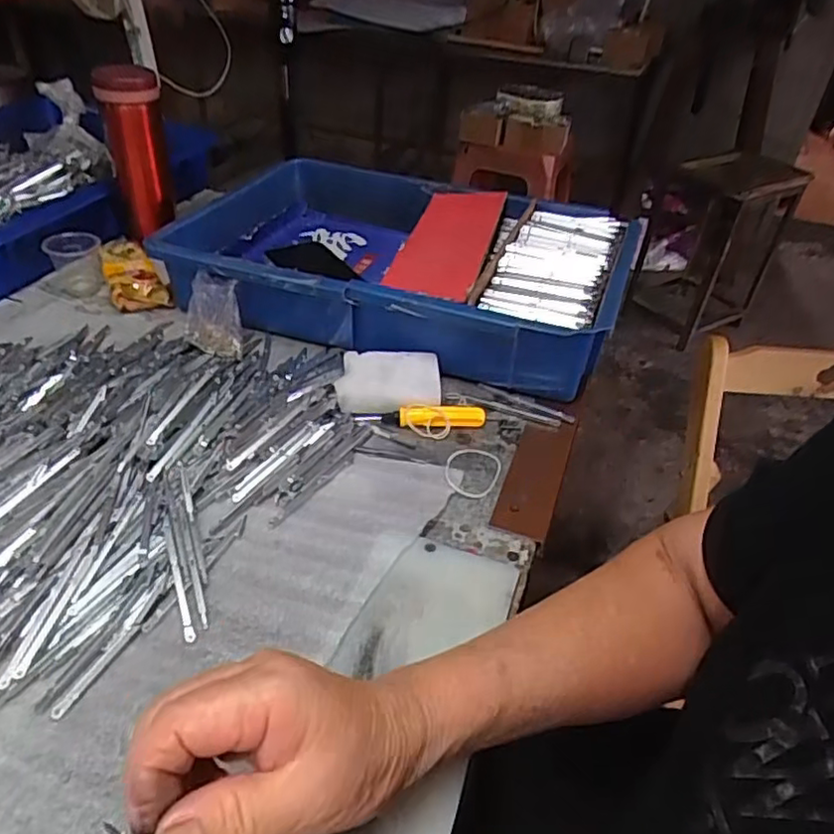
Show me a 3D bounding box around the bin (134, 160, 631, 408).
[{"bbox_3d":[-0.015,-0.164,0.680,0.436,0.091,0.289,15,39,13],"label":"bin"}]

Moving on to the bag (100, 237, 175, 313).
[{"bbox_3d":[-0.296,-0.147,0.676,0.053,0.037,0.108,-16,42,-24],"label":"bag"}]

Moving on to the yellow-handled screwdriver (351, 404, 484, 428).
[{"bbox_3d":[0.003,0.000,0.530,0.103,0.016,0.016,0,38,-6],"label":"yellow-handled screwdriver"}]

